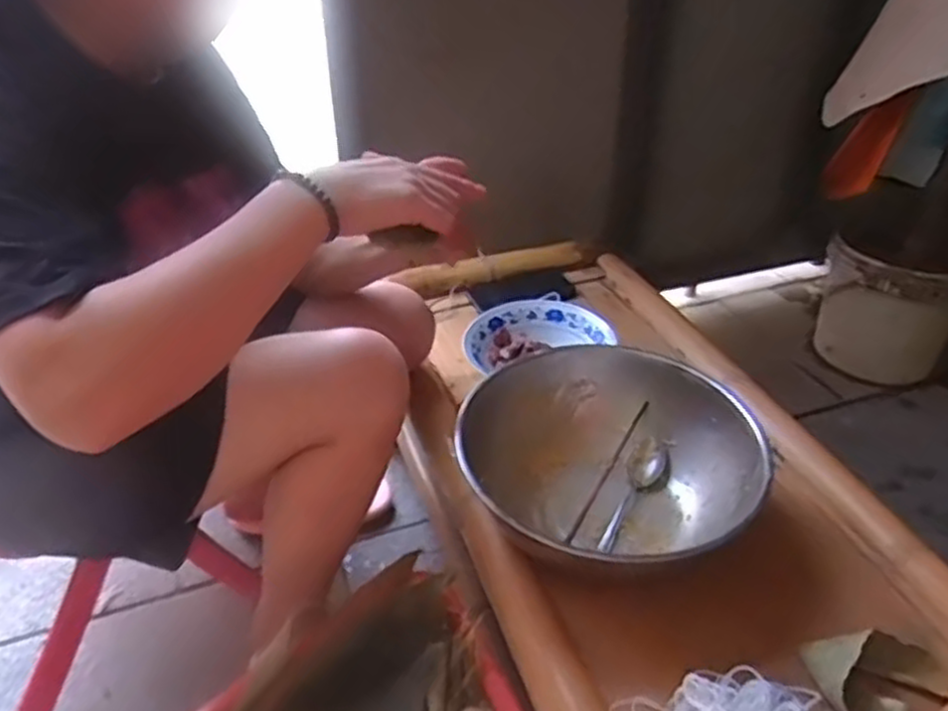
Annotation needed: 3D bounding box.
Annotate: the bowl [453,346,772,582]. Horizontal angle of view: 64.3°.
[{"bbox_3d":[0.136,0.134,0.795,0.301,0.139,0.292,0,36,0],"label":"bowl"}]

